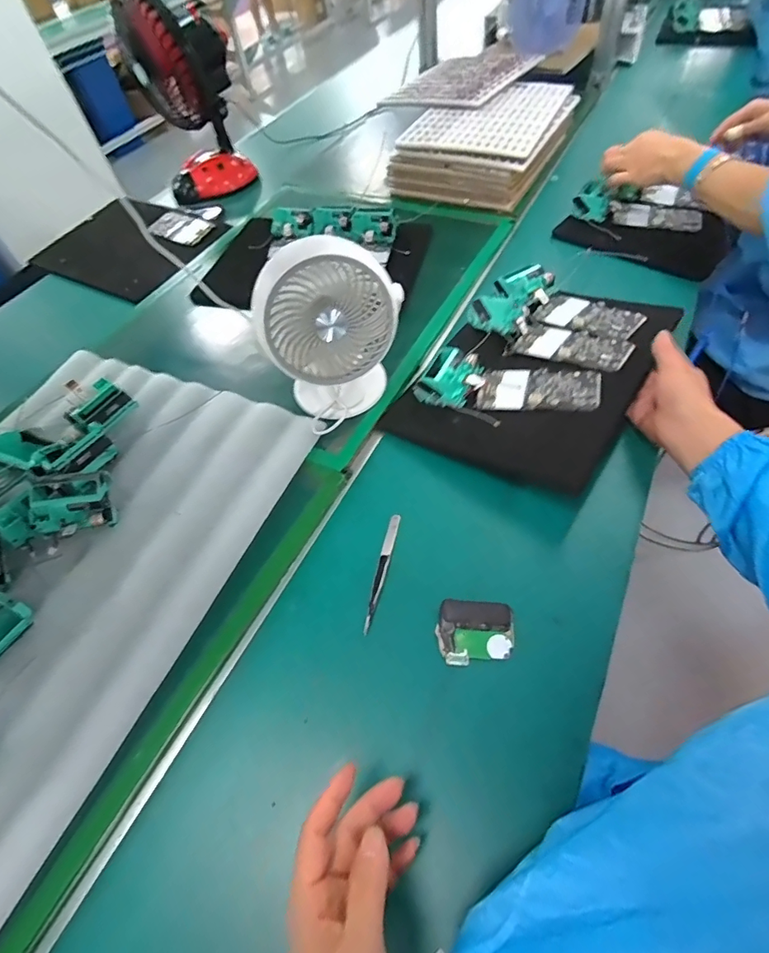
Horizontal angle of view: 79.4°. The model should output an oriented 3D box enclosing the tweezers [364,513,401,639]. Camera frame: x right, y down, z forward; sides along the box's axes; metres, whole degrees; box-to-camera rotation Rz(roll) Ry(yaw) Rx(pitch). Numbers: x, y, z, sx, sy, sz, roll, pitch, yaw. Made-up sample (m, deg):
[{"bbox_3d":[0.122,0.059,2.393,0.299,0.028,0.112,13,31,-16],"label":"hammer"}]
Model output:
[{"bbox_3d":[-0.002,0.092,0.457,0.011,0.005,0.124,9,58,13],"label":"tweezers"}]

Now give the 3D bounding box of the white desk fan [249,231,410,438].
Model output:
[{"bbox_3d":[-0.059,-0.153,0.507,0.151,0.187,0.105,-21,56,-7],"label":"white desk fan"}]

